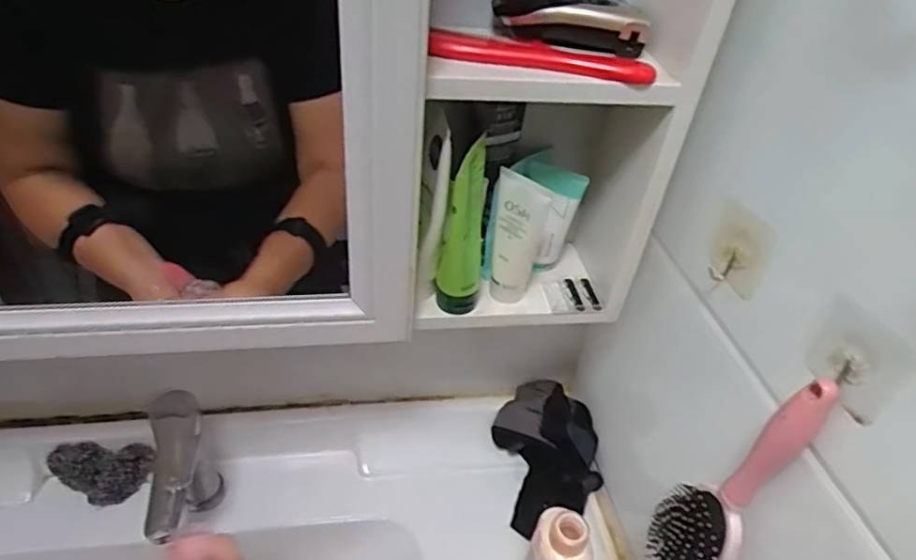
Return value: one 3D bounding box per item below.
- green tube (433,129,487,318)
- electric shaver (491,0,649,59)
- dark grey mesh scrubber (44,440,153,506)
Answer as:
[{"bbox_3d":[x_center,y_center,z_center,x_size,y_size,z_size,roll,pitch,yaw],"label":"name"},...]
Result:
[{"bbox_3d":[0.004,-0.043,0.490,0.036,0.147,0.066,7,40,0],"label":"green tube"},{"bbox_3d":[0.081,-0.193,0.430,0.111,0.049,0.034,13,40,7],"label":"electric shaver"},{"bbox_3d":[-0.395,0.214,0.662,0.098,0.035,0.065,4,74,-15],"label":"dark grey mesh scrubber"}]

